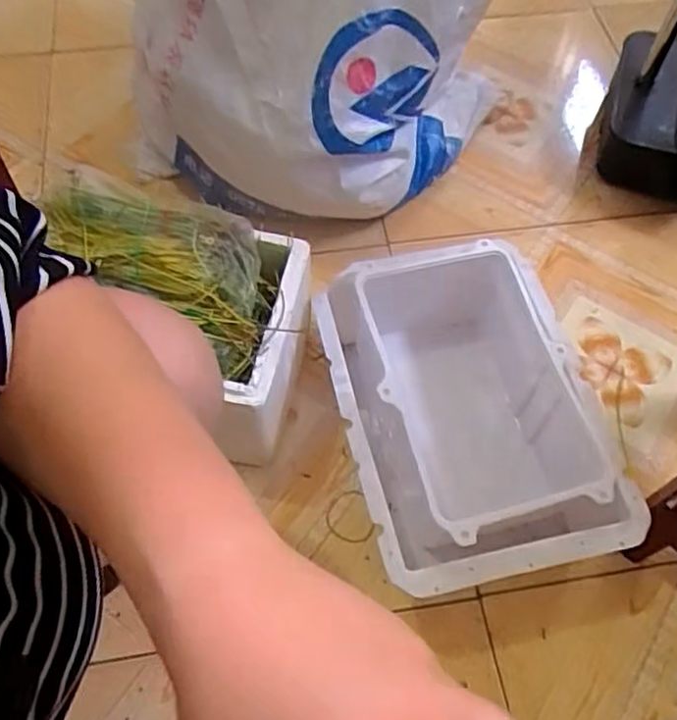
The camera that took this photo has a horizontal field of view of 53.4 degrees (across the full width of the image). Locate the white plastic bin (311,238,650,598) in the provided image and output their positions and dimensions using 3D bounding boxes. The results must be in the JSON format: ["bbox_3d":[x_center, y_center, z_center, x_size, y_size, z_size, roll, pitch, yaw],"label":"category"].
[{"bbox_3d":[0.140,0.062,0.772,0.267,0.142,0.377,-14,62,-9],"label":"white plastic bin"}]

